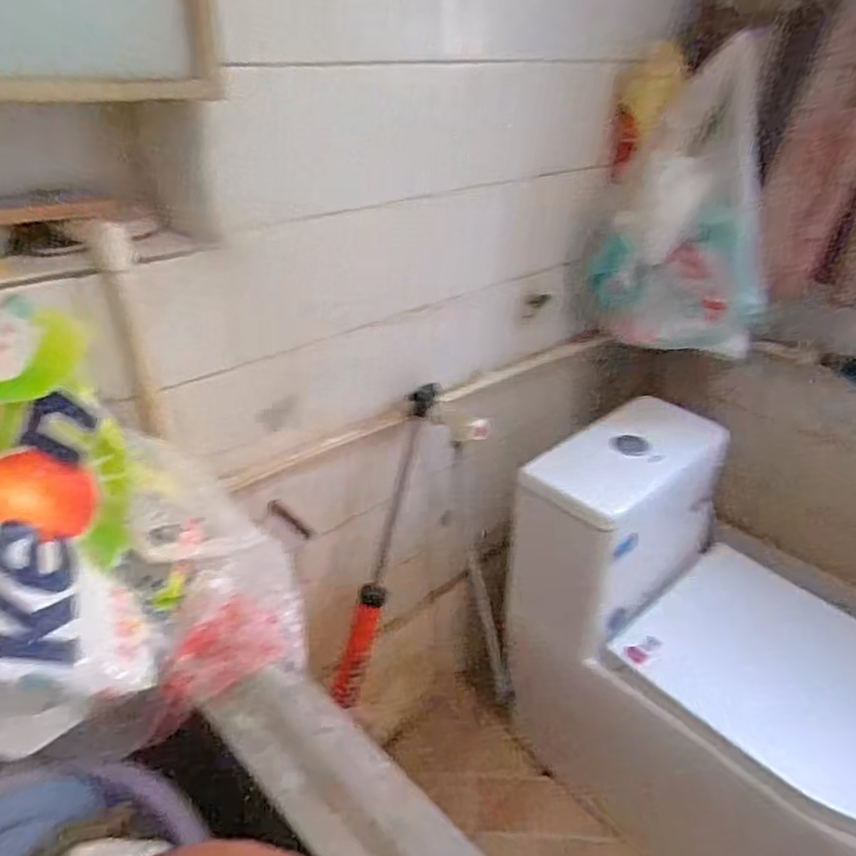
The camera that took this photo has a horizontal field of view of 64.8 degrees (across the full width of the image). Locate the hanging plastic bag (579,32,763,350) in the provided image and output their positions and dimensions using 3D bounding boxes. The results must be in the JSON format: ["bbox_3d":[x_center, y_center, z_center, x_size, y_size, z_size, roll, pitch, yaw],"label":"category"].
[{"bbox_3d":[0.391,-0.323,1.026,0.281,0.404,0.094,18,34,23],"label":"hanging plastic bag"}]

